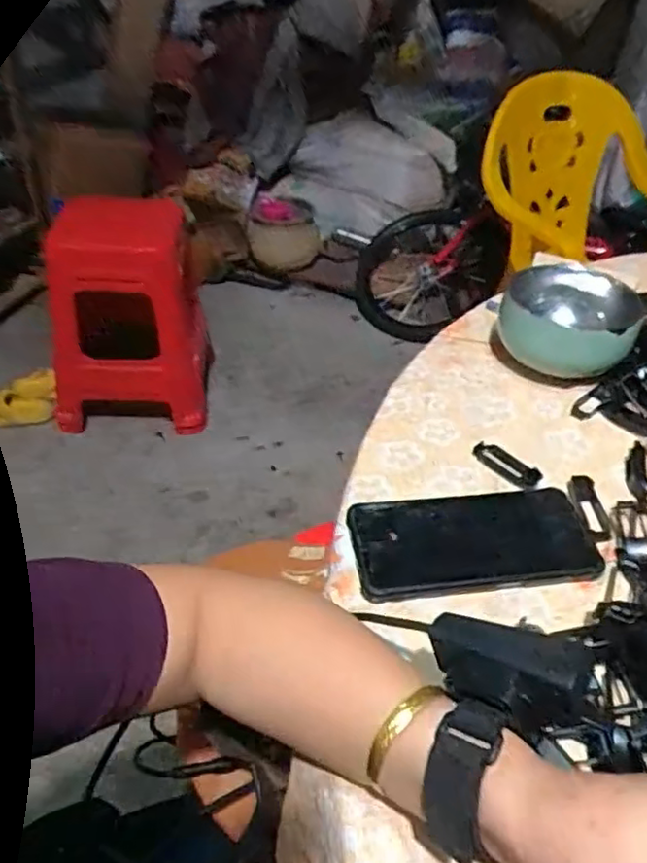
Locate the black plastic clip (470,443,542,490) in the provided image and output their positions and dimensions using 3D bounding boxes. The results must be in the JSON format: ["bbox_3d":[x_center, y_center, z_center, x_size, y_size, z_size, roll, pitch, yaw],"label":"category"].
[{"bbox_3d":[0.143,0.027,0.495,0.022,0.009,0.056,-22,46,-26],"label":"black plastic clip"}]

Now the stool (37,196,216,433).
[{"bbox_3d":[-0.501,-0.309,1.611,0.378,0.495,0.368,-3,41,-5],"label":"stool"}]

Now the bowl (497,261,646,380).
[{"bbox_3d":[0.236,-0.110,0.609,0.126,0.059,0.118,21,44,21],"label":"bowl"}]

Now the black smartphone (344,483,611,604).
[{"bbox_3d":[0.103,0.075,0.436,0.164,0.009,0.080,-4,41,-7],"label":"black smartphone"}]

